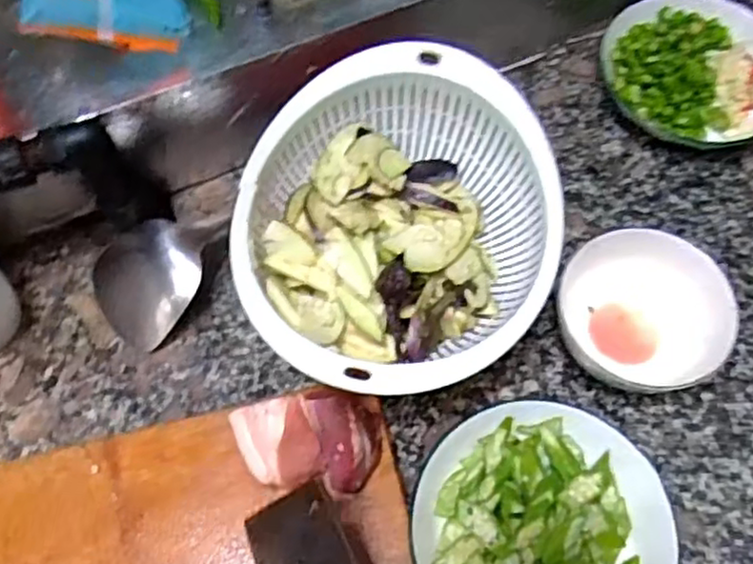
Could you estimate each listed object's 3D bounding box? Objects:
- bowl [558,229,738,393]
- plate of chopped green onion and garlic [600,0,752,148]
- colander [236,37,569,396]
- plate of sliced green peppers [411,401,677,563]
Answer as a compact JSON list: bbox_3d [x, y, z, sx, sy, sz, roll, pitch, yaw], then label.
[{"bbox_3d":[0.206,0.020,0.544,0.104,0.061,0.130,-15,66,-6],"label":"bowl"},{"bbox_3d":[0.299,-0.199,0.653,0.175,0.042,0.154,31,69,13],"label":"plate of chopped green onion and garlic"},{"bbox_3d":[0.019,-0.037,0.543,0.240,0.111,0.249,0,64,0],"label":"colander"},{"bbox_3d":[0.113,0.169,0.481,0.168,0.050,0.171,0,66,1],"label":"plate of sliced green peppers"}]

